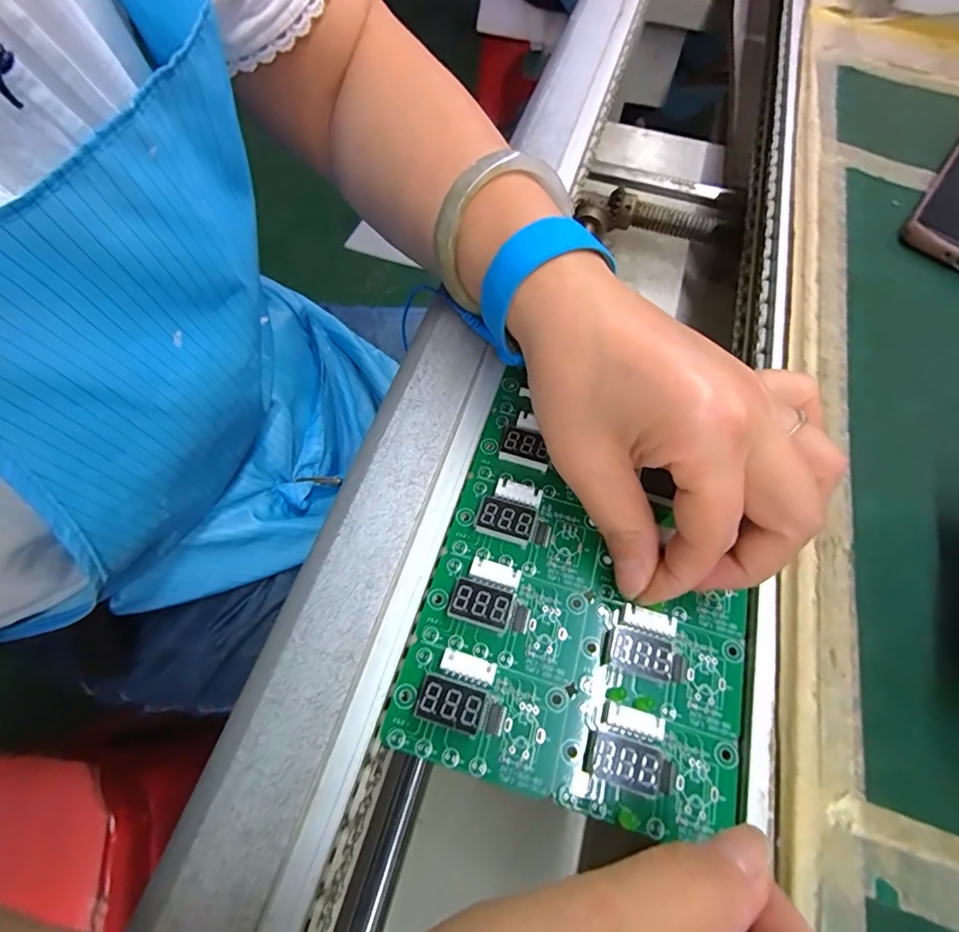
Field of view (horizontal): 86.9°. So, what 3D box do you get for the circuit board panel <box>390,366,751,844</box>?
[{"bbox_3d":[0.047,0.049,0.204,0.125,0.011,0.151,17,62,7],"label":"circuit board panel"}]

